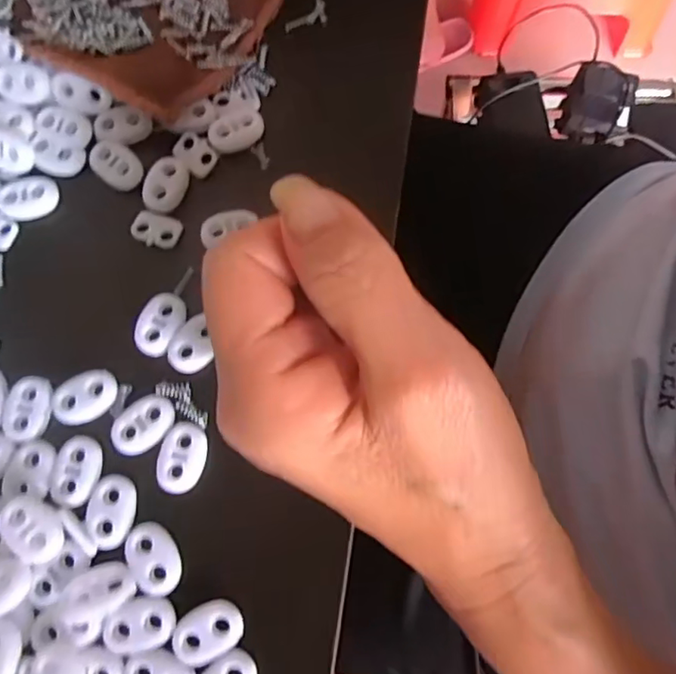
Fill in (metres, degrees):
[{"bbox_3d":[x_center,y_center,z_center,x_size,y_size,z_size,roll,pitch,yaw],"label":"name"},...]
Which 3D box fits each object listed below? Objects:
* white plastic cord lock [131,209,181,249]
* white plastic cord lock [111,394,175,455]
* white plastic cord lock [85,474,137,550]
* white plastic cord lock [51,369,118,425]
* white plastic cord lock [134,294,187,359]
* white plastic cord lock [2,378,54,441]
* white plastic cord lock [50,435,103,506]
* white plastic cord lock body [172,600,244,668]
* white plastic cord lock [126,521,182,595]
[{"bbox_3d":[-0.071,-0.042,0.222,0.020,0.004,0.012,22,76,5],"label":"white plastic cord lock"},{"bbox_3d":[-0.068,0.030,0.201,0.023,0.004,0.015,-35,78,-9],"label":"white plastic cord lock"},{"bbox_3d":[-0.076,0.058,0.192,0.015,0.004,0.023,2,75,0],"label":"white plastic cord lock"},{"bbox_3d":[-0.090,0.021,0.203,0.023,0.004,0.016,-27,77,-8],"label":"white plastic cord lock"},{"bbox_3d":[-0.066,-0.006,0.209,0.016,0.004,0.024,28,76,6],"label":"white plastic cord lock"},{"bbox_3d":[-0.110,0.025,0.203,0.016,0.004,0.023,5,75,0],"label":"white plastic cord lock"},{"bbox_3d":[-0.089,0.046,0.197,0.015,0.004,0.023,7,75,1],"label":"white plastic cord lock"},{"bbox_3d":[-0.042,0.094,0.182,0.023,0.004,0.016,-30,78,-8],"label":"white plastic cord lock body"},{"bbox_3d":[-0.061,0.073,0.190,0.015,0.004,0.023,-32,78,-9],"label":"white plastic cord lock"}]

